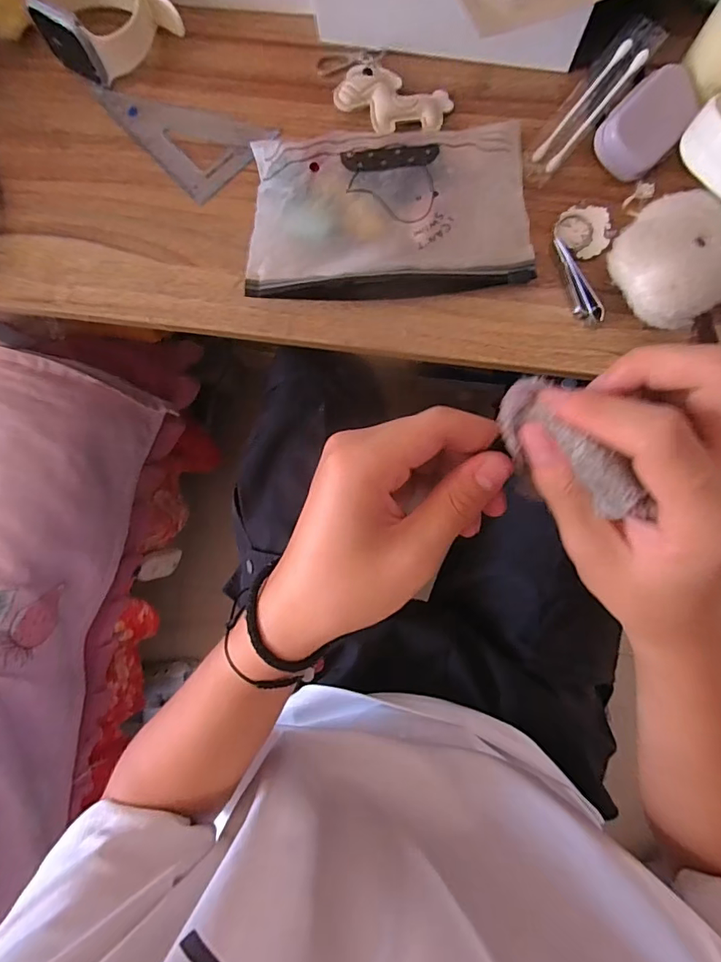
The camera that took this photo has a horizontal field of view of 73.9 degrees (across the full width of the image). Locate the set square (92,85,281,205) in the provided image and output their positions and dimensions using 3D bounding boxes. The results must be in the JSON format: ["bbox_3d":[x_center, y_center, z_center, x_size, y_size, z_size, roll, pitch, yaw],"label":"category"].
[{"bbox_3d":[-0.117,-0.240,0.320,0.107,0.007,0.066,44,90,6],"label":"set square"}]

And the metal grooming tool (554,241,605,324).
[{"bbox_3d":[0.129,-0.119,0.285,0.013,0.011,0.053,-16,85,3],"label":"metal grooming tool"}]

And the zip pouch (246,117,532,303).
[{"bbox_3d":[0.015,-0.161,0.289,0.163,0.029,0.099,-5,85,4],"label":"zip pouch"}]

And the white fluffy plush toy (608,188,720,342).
[{"bbox_3d":[0.182,-0.117,0.266,0.074,0.035,0.080,0,86,4],"label":"white fluffy plush toy"}]

